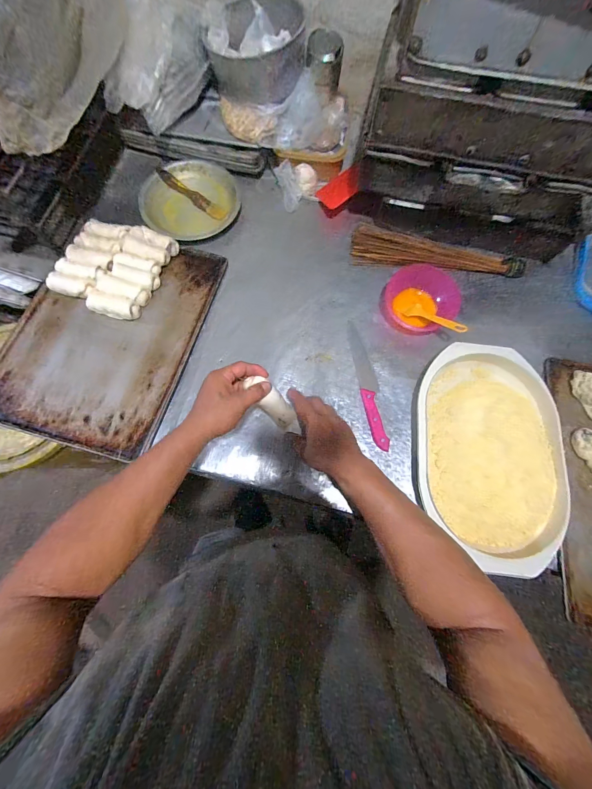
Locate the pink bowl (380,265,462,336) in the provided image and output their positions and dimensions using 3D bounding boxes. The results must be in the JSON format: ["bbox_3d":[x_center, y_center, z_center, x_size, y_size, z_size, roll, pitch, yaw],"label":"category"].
[{"bbox_3d":[0.245,-0.190,0.623,0.123,0.067,0.136,-36,78,-9],"label":"pink bowl"}]

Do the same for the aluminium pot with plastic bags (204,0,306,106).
[{"bbox_3d":[-0.075,-0.687,0.627,0.181,0.078,0.192,0,75,-1],"label":"aluminium pot with plastic bags"}]

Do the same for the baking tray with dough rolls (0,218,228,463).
[{"bbox_3d":[-0.361,-0.129,0.604,0.324,0.041,0.448,16,75,4],"label":"baking tray with dough rolls"}]

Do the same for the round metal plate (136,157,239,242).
[{"bbox_3d":[-0.236,-0.440,0.698,0.210,0.033,0.188,-37,78,-10],"label":"round metal plate"}]

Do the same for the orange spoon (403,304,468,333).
[{"bbox_3d":[0.268,-0.142,0.594,0.035,0.013,0.124,-39,46,-10],"label":"orange spoon"}]

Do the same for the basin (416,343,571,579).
[{"bbox_3d":[0.332,0.099,0.550,0.243,0.048,0.369,4,75,0],"label":"basin"}]

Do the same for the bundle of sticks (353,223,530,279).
[{"bbox_3d":[0.304,-0.303,0.682,0.367,0.049,0.083,8,75,2],"label":"bundle of sticks"}]

